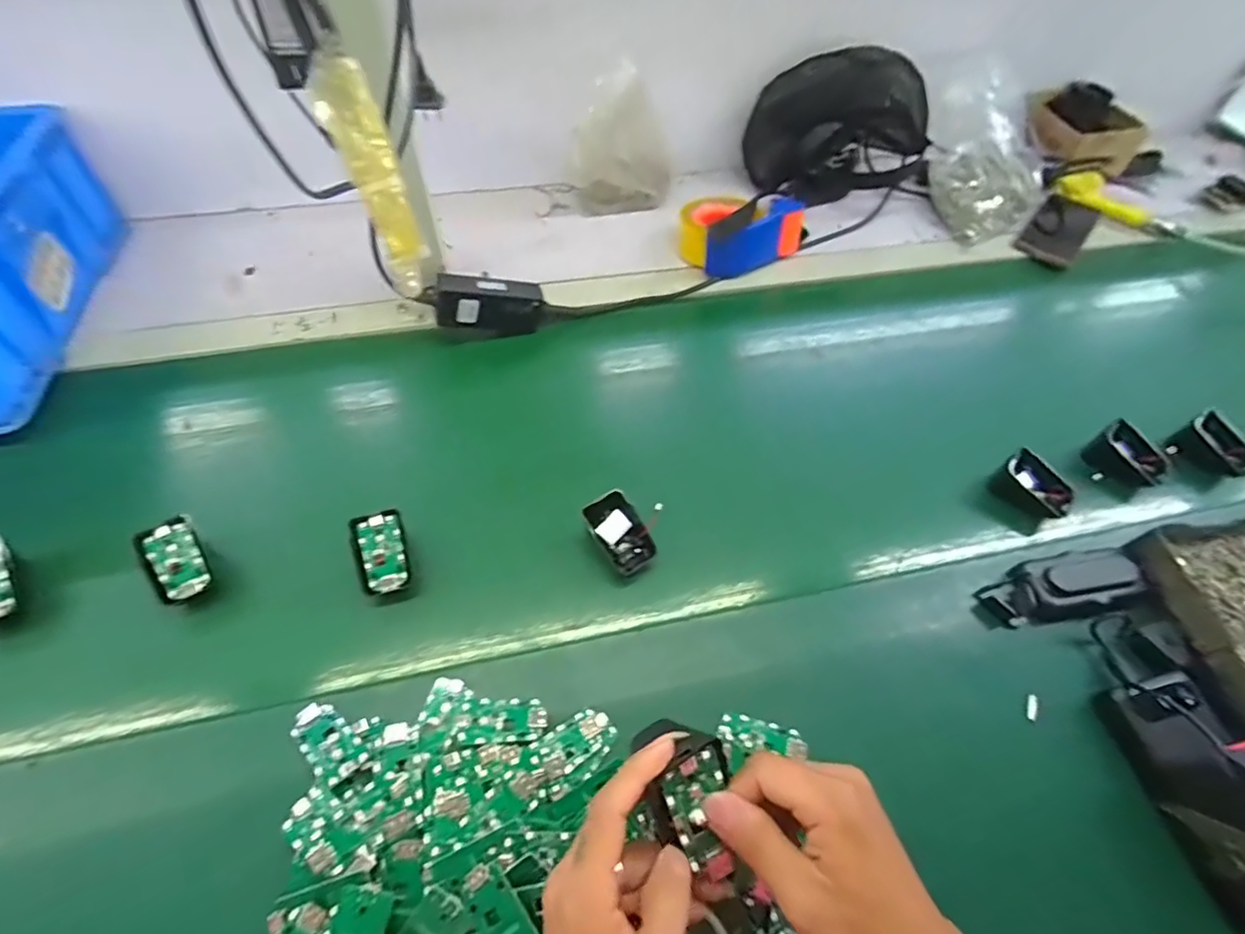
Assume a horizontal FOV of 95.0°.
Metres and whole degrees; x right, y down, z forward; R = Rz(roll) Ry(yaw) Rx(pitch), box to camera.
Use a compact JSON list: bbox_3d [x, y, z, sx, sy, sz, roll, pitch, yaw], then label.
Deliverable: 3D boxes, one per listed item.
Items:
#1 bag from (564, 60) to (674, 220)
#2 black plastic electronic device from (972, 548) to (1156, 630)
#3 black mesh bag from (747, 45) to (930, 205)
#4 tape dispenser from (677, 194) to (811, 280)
[{"bbox_3d":[0.001,-0.437,0.774,0.151,0.158,0.052,-2,55,-5],"label":"bag"},{"bbox_3d":[0.380,0.105,0.493,0.137,0.031,0.051,-8,55,-9],"label":"black plastic electronic device"},{"bbox_3d":[0.304,-0.494,0.816,0.244,0.180,0.120,4,54,0],"label":"black mesh bag"},{"bbox_3d":[0.145,-0.313,0.744,0.138,0.074,0.107,-18,58,-15],"label":"tape dispenser"}]

